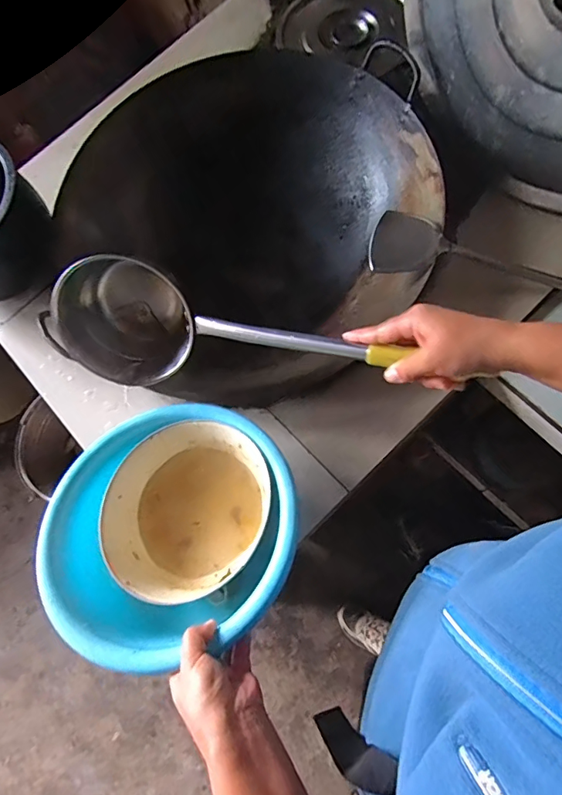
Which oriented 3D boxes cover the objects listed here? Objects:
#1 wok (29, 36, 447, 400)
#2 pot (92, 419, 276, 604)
[{"bbox_3d":[-0.036,-0.291,0.743,0.519,0.204,0.557,2,73,9],"label":"wok"},{"bbox_3d":[-0.111,0.132,0.557,0.185,0.103,0.197,-2,73,8],"label":"pot"}]

